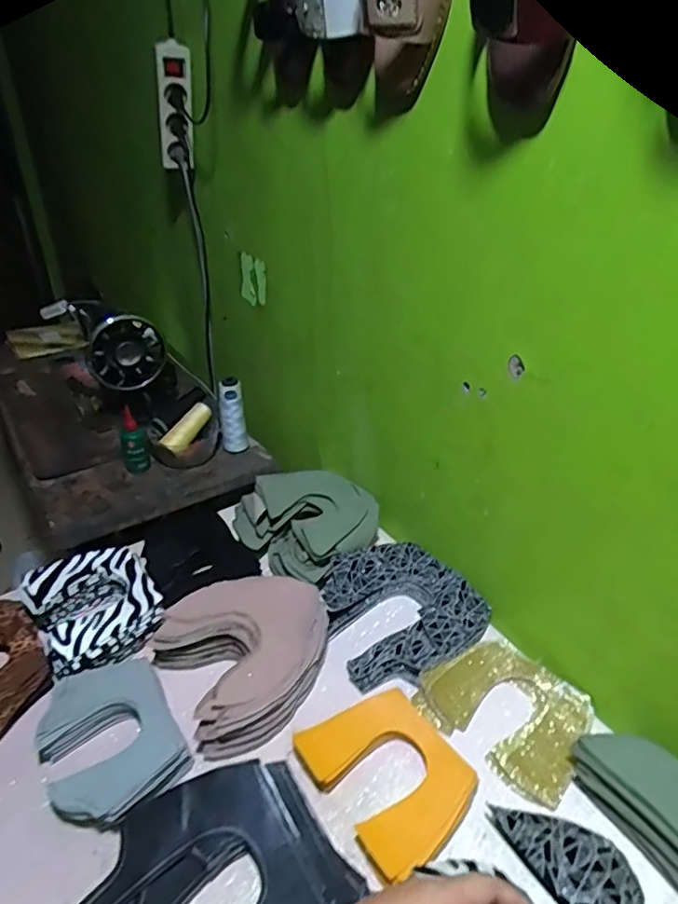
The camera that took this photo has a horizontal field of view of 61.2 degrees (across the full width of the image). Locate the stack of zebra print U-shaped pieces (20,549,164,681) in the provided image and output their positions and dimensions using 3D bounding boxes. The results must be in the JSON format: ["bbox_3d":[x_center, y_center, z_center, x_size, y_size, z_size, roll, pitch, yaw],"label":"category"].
[{"bbox_3d":[-0.295,0.189,0.703,0.139,0.052,0.159,-23,40,-31],"label":"stack of zebra print U-shaped pieces"}]

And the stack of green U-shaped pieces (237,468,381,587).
[{"bbox_3d":[-0.036,0.098,0.825,0.170,0.081,0.170,-27,42,-35],"label":"stack of green U-shaped pieces"}]

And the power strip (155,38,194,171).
[{"bbox_3d":[-0.267,-0.558,0.943,0.054,0.186,0.043,-16,57,-23],"label":"power strip"}]

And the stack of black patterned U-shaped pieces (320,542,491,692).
[{"bbox_3d":[0.075,0.195,0.716,0.182,0.042,0.179,-18,38,-26],"label":"stack of black patterned U-shaped pieces"}]

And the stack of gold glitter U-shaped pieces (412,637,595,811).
[{"bbox_3d":[0.183,0.273,0.617,0.161,0.024,0.136,27,42,34],"label":"stack of gold glitter U-shaped pieces"}]

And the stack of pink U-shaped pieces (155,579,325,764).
[{"bbox_3d":[-0.102,0.221,0.652,0.177,0.059,0.179,-20,39,-29],"label":"stack of pink U-shaped pieces"}]

